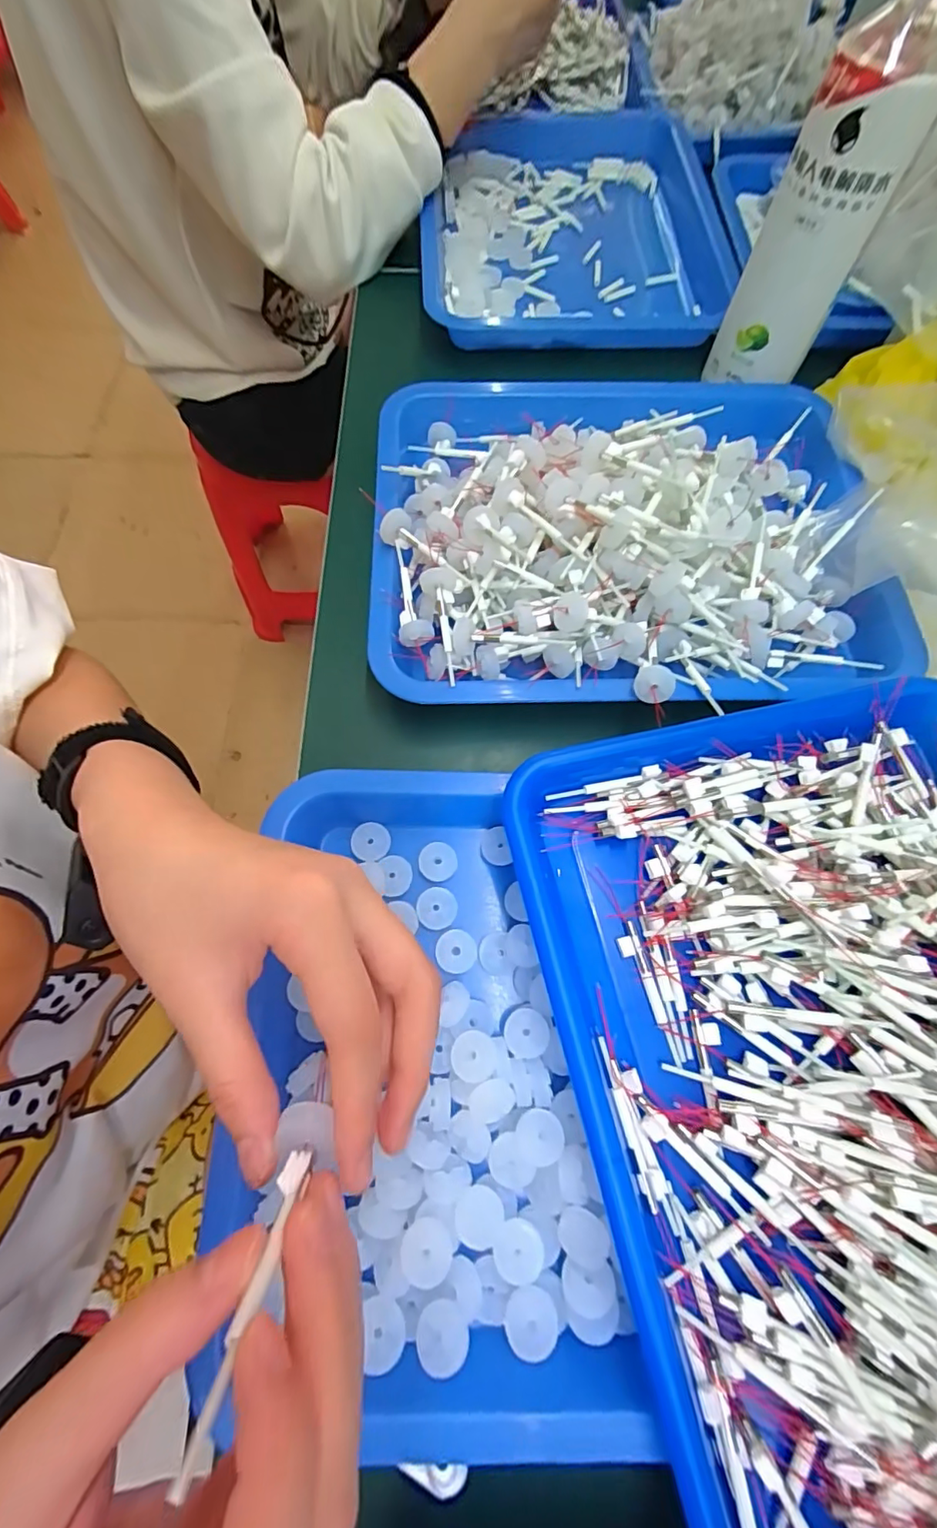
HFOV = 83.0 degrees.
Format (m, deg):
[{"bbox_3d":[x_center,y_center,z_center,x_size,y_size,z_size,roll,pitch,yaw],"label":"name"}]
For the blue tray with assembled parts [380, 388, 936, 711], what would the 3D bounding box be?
[{"bbox_3d":[0.104,-0.162,0.335,0.329,0.066,0.264,-1,70,-1],"label":"blue tray with assembled parts"}]

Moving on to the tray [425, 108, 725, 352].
[{"bbox_3d":[0.088,-0.506,0.498,0.247,0.039,0.367,4,70,1],"label":"tray"}]

